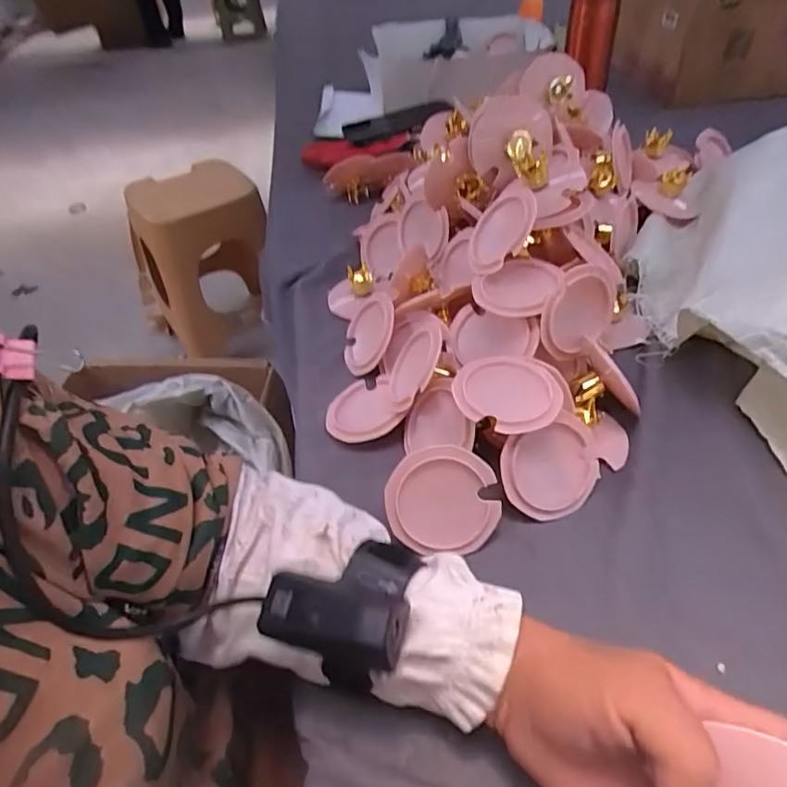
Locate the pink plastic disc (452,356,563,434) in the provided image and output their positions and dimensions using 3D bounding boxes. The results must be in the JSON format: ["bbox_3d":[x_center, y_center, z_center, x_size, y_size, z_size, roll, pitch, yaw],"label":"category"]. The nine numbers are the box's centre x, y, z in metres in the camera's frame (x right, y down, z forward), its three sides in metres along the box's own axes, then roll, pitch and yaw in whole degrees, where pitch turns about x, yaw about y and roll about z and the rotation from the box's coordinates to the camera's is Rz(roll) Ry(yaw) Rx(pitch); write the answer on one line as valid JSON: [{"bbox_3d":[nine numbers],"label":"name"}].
[{"bbox_3d":[0.083,-0.002,0.399,0.076,0.007,0.076,-1,41,1],"label":"pink plastic disc"}]

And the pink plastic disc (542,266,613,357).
[{"bbox_3d":[0.149,-0.063,0.441,0.062,0.072,0.004,20,16,-29],"label":"pink plastic disc"}]

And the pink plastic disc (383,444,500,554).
[{"bbox_3d":[0.032,0.071,0.370,0.073,0.070,0.005,-4,3,0],"label":"pink plastic disc"}]

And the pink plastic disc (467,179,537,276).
[{"bbox_3d":[0.092,-0.141,0.472,0.010,0.077,0.076,27,25,-29],"label":"pink plastic disc"}]

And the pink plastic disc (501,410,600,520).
[{"bbox_3d":[0.113,0.055,0.393,0.076,0.064,0.010,-15,5,-18],"label":"pink plastic disc"}]

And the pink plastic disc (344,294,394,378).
[{"bbox_3d":[-0.022,-0.057,0.513,0.013,0.068,0.073,21,52,-34],"label":"pink plastic disc"}]

